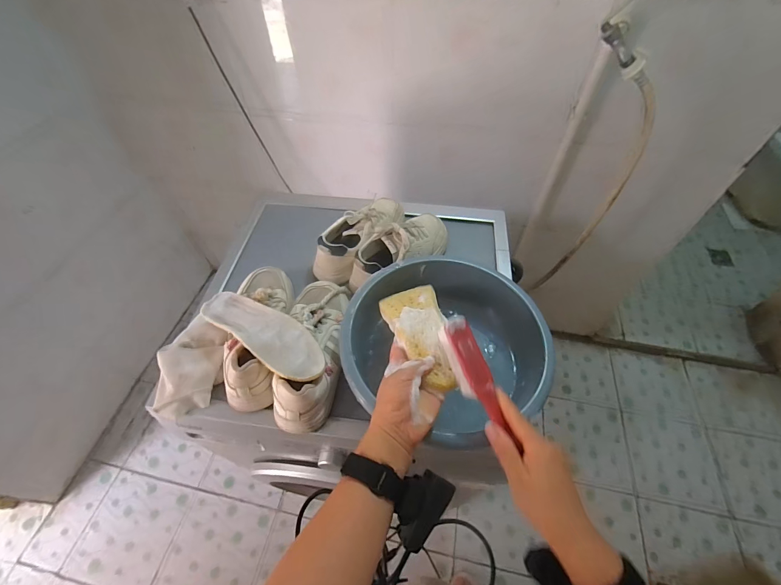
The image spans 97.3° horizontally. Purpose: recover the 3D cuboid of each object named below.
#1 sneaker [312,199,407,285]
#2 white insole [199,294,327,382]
[{"bbox_3d":[-0.053,-0.122,0.690,0.091,0.082,0.247,37,62,24],"label":"sneaker"},{"bbox_3d":[-0.194,0.056,0.524,0.239,0.015,0.077,28,50,26],"label":"white insole"}]

